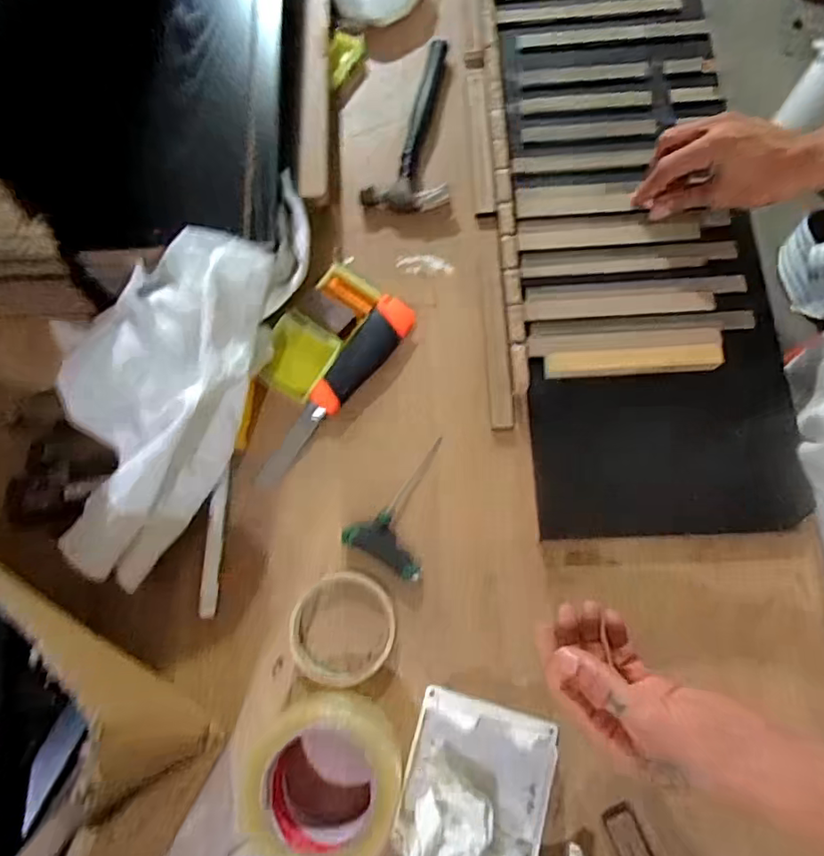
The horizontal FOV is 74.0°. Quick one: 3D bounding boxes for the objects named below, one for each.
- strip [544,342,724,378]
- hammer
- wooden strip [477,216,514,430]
[{"bbox_3d":[0.197,-0.061,0.487,0.151,0.014,0.022,-2,75,1],"label":"strip"},{"bbox_3d":[0.002,-0.327,0.584,0.086,0.022,0.210,6,75,3],"label":"hammer"},{"bbox_3d":[0.079,-0.110,0.515,0.020,0.026,0.219,-2,75,1],"label":"wooden strip"}]

